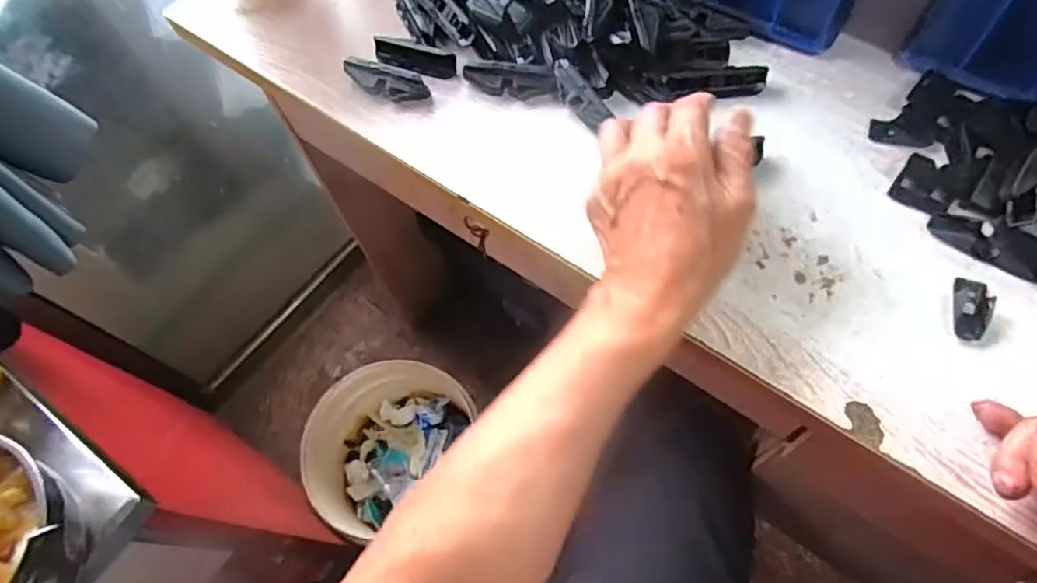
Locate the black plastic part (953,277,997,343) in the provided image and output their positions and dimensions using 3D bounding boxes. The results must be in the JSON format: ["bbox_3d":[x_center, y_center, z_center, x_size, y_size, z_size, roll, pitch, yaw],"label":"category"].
[{"bbox_3d":[0.279,0.010,0.379,0.020,0.008,0.040,9,66,9],"label":"black plastic part"}]

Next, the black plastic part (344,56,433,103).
[{"bbox_3d":[-0.106,-0.167,0.498,0.070,0.028,0.020,25,69,16],"label":"black plastic part"}]

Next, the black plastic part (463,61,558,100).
[{"bbox_3d":[-0.005,-0.165,0.489,0.073,0.024,0.021,14,67,12],"label":"black plastic part"}]

